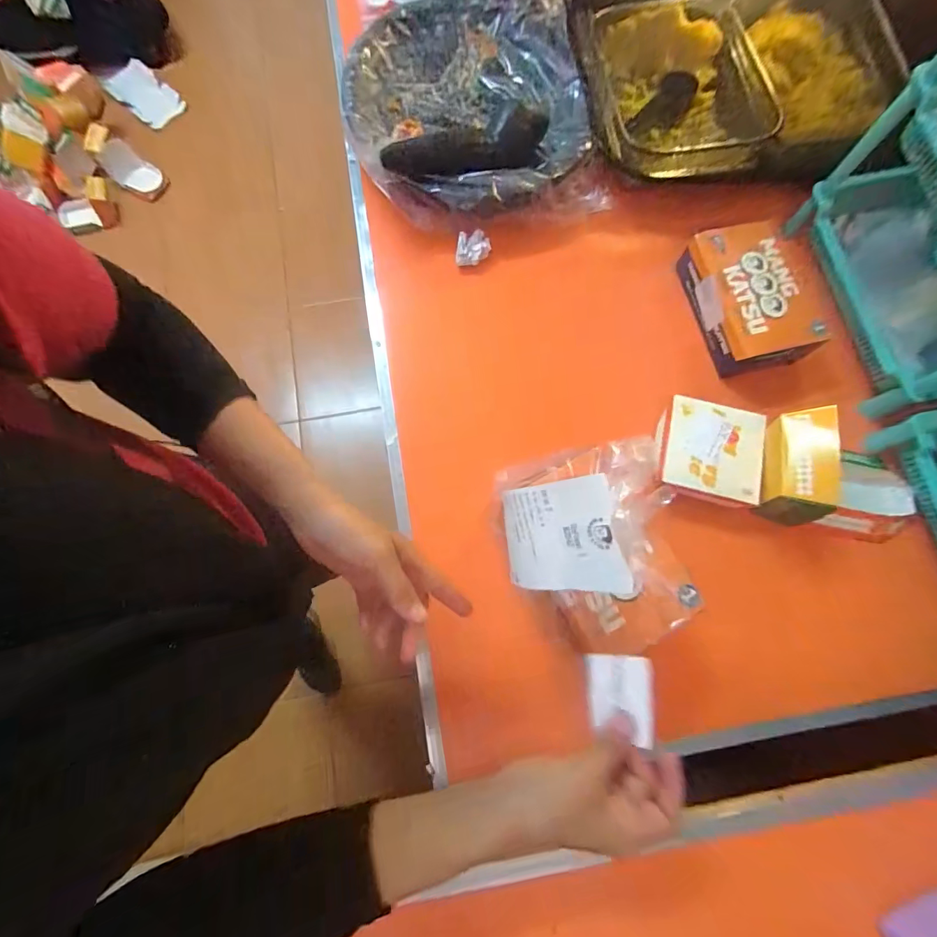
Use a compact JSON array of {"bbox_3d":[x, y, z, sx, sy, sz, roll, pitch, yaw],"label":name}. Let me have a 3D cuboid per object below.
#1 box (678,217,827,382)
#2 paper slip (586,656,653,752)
[{"bbox_3d":[0.357,-0.213,0.563,0.130,0.066,0.184,-11,77,-3],"label":"box"},{"bbox_3d":[0.106,0.160,0.307,0.042,0.007,0.056,-5,80,16],"label":"paper slip"}]

